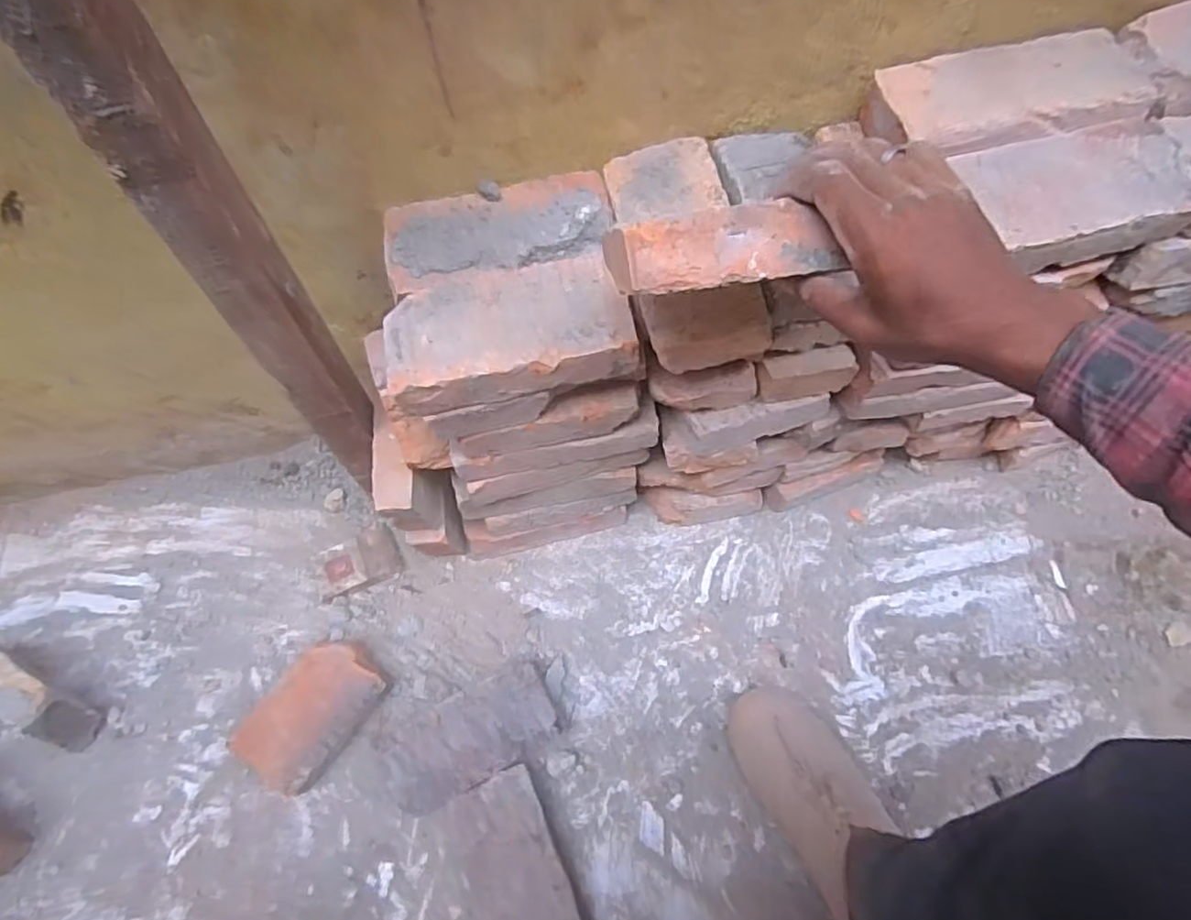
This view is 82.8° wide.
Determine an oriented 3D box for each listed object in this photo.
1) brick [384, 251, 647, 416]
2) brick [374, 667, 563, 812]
[{"bbox_3d":[-0.064,-0.096,0.522,0.187,0.051,0.089,-11,64,-2],"label":"brick"},{"bbox_3d":[-0.123,0.276,0.669,0.172,0.052,0.087,-22,65,-8],"label":"brick"}]

